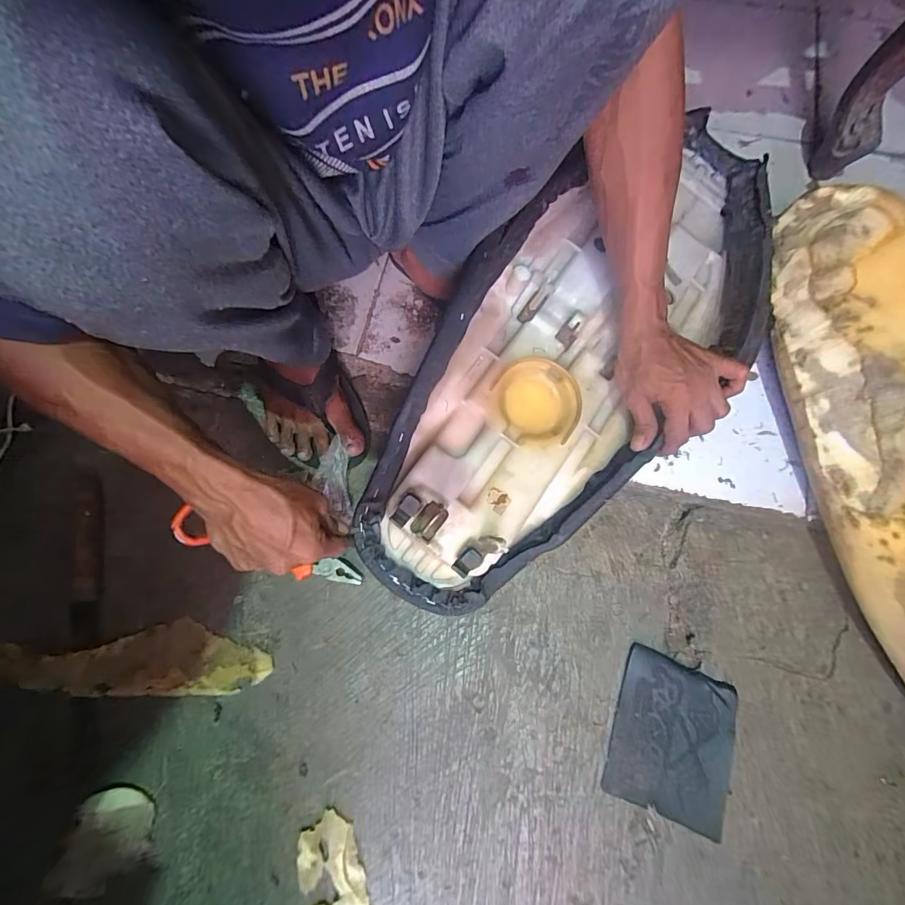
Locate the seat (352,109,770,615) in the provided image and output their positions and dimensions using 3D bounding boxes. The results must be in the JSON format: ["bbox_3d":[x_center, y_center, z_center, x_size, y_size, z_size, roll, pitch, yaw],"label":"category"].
[{"bbox_3d":[0.139,-0.126,0.477,0.248,0.104,0.676,38,84,11],"label":"seat"}]

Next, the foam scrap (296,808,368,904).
[{"bbox_3d":[-0.122,0.440,0.441,0.059,0.011,0.114,-20,74,-4],"label":"foam scrap"}]

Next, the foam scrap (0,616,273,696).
[{"bbox_3d":[-0.367,0.236,0.496,0.305,0.026,0.076,1,74,2],"label":"foam scrap"}]

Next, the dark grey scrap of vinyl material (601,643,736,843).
[{"bbox_3d":[0.243,0.313,0.473,0.129,0.004,0.152,18,75,6],"label":"dark grey scrap of vinyl material"}]

